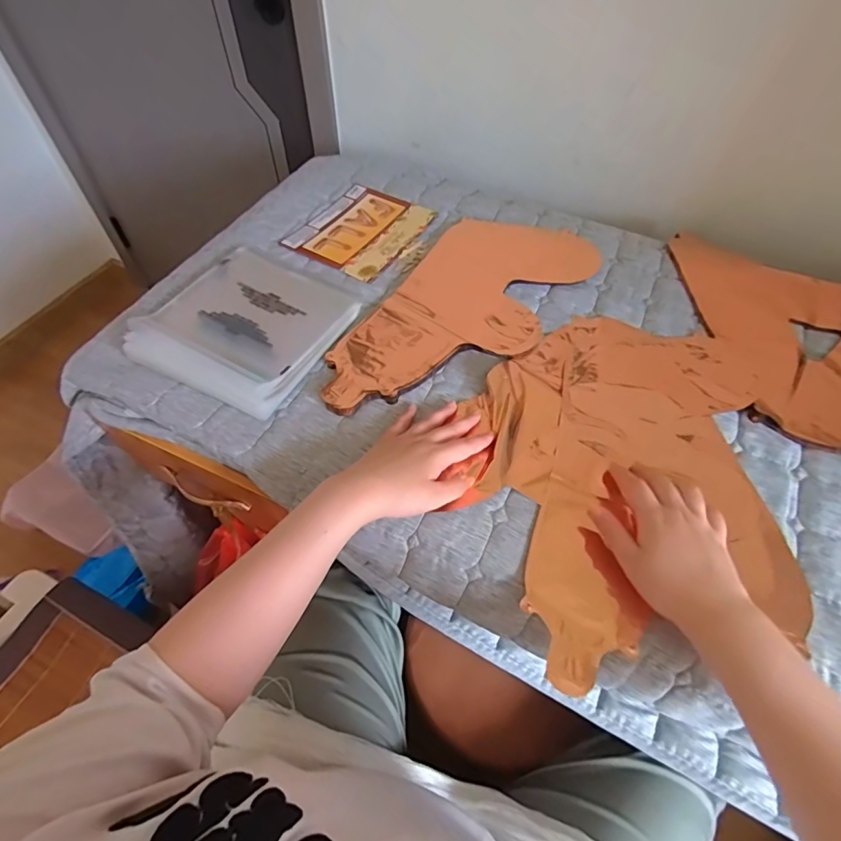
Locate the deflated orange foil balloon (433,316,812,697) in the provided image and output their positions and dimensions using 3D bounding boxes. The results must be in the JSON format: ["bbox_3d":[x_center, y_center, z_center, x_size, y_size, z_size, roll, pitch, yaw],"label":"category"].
[{"bbox_3d":[0.210,0.048,0.495,0.301,0.023,0.410,10,55,5],"label":"deflated orange foil balloon"}]

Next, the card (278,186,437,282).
[{"bbox_3d":[-0.090,-0.292,0.729,0.162,0.009,0.188,28,58,18],"label":"card"}]

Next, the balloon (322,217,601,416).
[{"bbox_3d":[0.057,-0.151,0.626,0.205,0.010,0.435,31,59,19],"label":"balloon"}]

